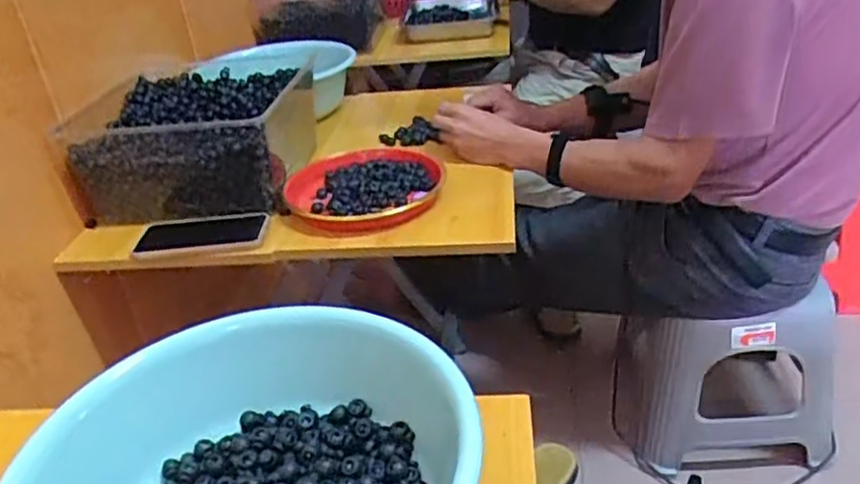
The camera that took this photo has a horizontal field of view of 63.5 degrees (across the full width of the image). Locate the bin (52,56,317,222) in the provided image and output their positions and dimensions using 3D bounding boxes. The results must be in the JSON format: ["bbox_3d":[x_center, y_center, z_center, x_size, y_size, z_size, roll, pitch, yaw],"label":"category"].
[{"bbox_3d":[-0.327,-0.149,1.029,0.282,0.144,0.286,0,31,10],"label":"bin"}]

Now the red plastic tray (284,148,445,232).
[{"bbox_3d":[-0.085,-0.075,0.960,0.216,0.031,0.191,-11,31,-9],"label":"red plastic tray"}]

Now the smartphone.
[{"bbox_3d":[-0.294,-0.012,0.901,0.166,0.012,0.087,-5,31,0],"label":"smartphone"}]

